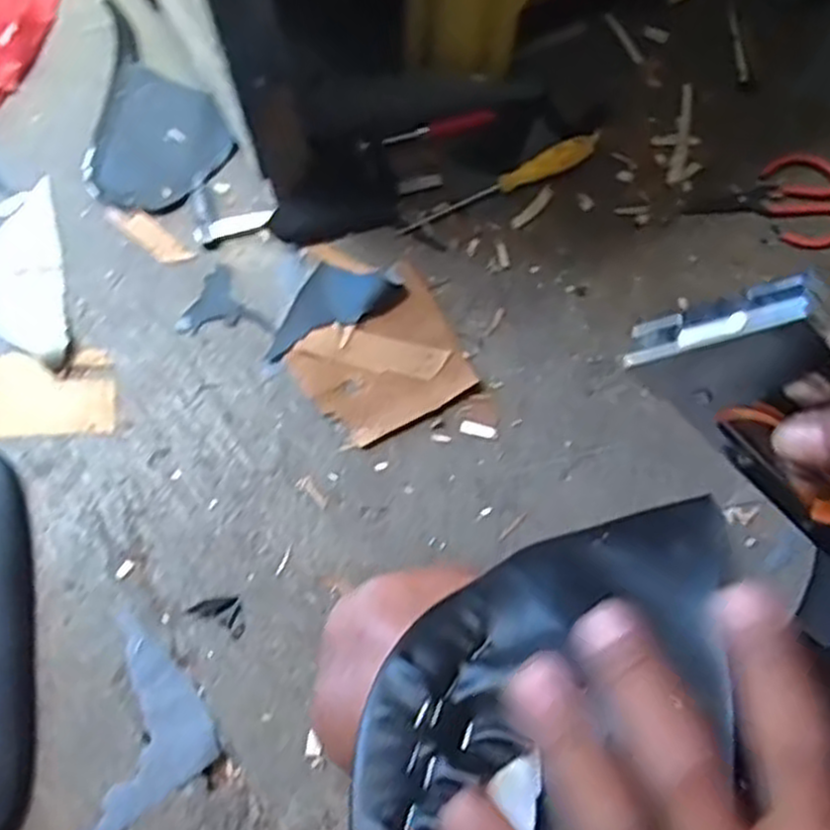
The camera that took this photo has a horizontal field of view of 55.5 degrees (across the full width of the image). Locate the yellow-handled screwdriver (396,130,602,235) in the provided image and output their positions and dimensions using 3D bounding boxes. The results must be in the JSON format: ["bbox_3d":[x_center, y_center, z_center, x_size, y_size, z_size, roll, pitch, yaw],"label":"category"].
[{"bbox_3d":[0.095,-0.239,0.814,0.232,0.029,0.026,-26,73,-11],"label":"yellow-handled screwdriver"}]

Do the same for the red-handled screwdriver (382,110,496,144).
[{"bbox_3d":[0.026,-0.305,0.838,0.118,0.015,0.020,-17,71,-8],"label":"red-handled screwdriver"}]

